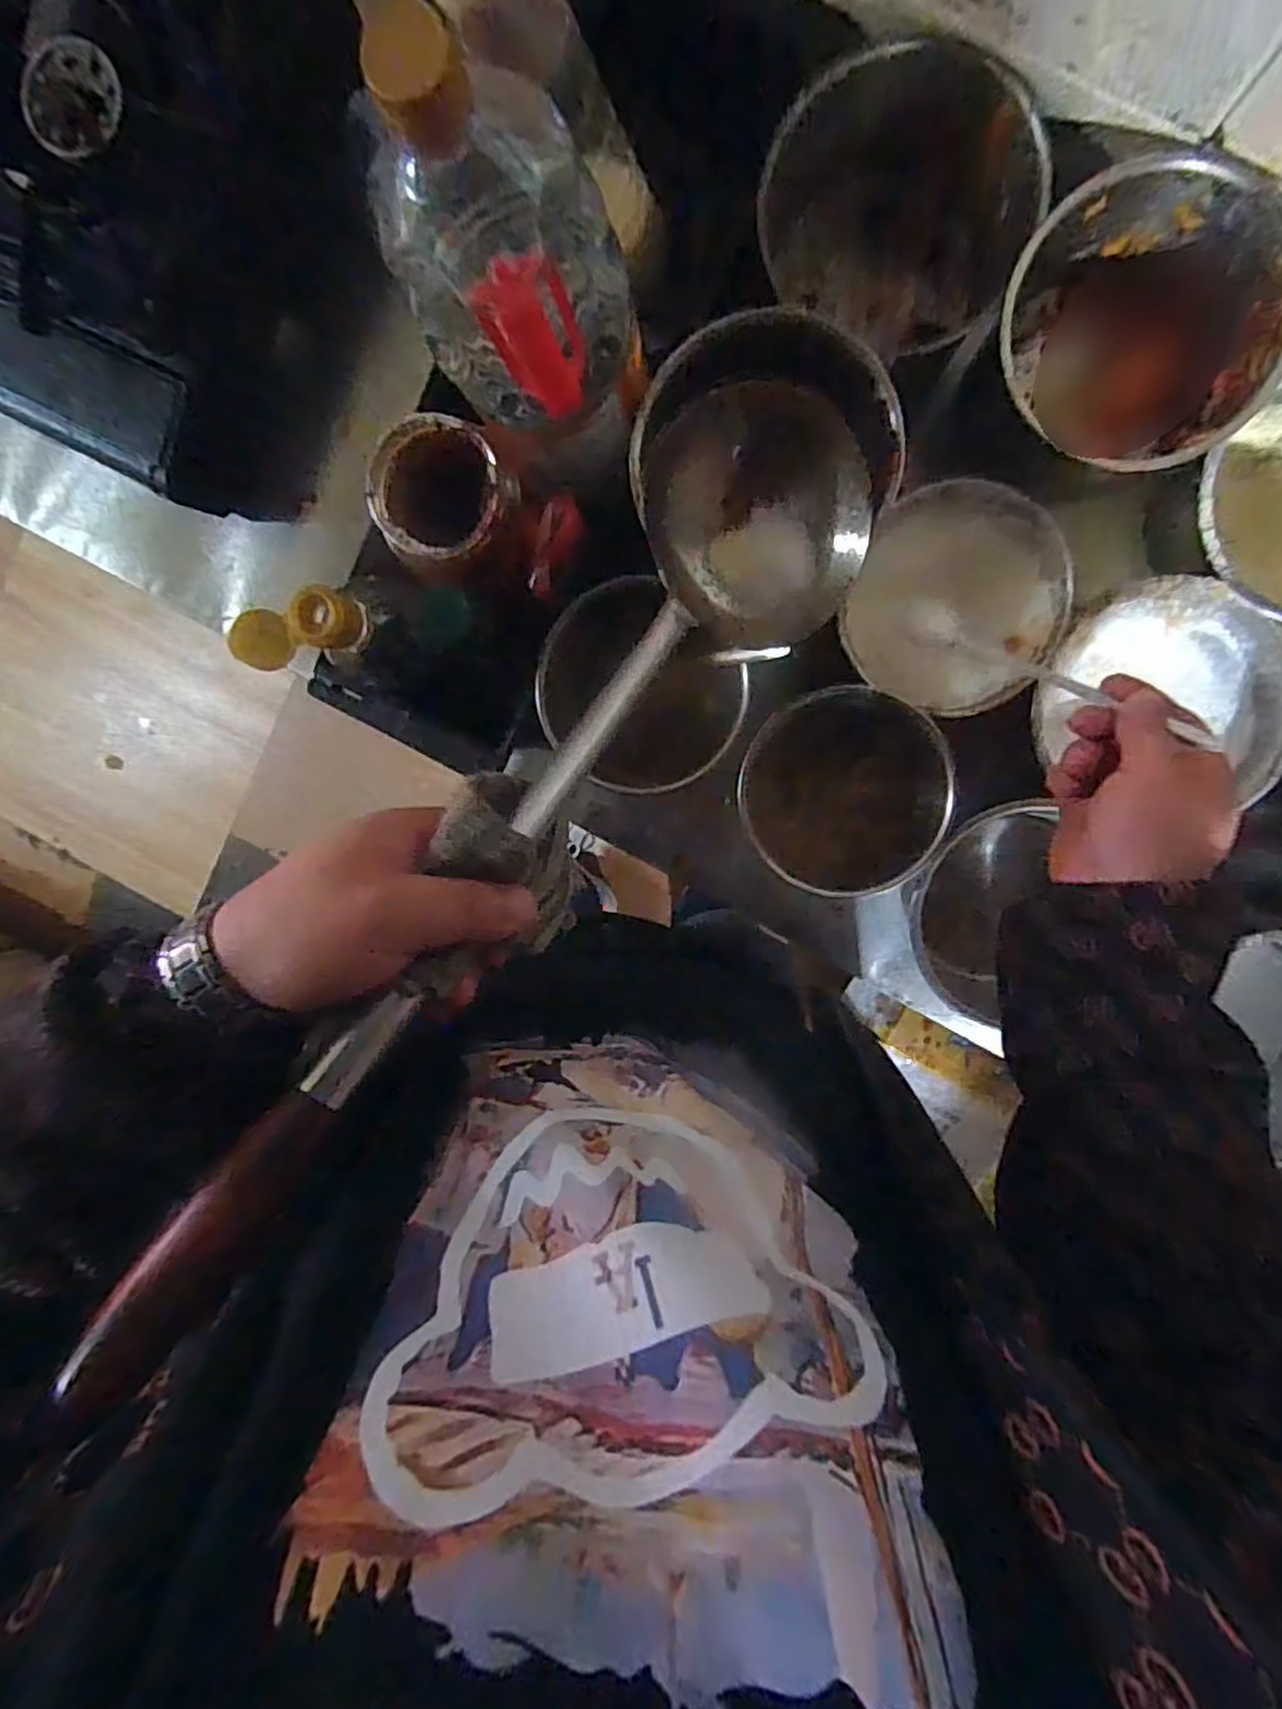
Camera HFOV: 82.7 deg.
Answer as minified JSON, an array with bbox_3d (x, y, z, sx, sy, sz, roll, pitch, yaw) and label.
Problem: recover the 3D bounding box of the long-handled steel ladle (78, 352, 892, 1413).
[{"bbox_3d":[-0.024,-0.036,0.326,0.108,0.093,0.527,31,64,3],"label":"long-handled steel ladle"}]

